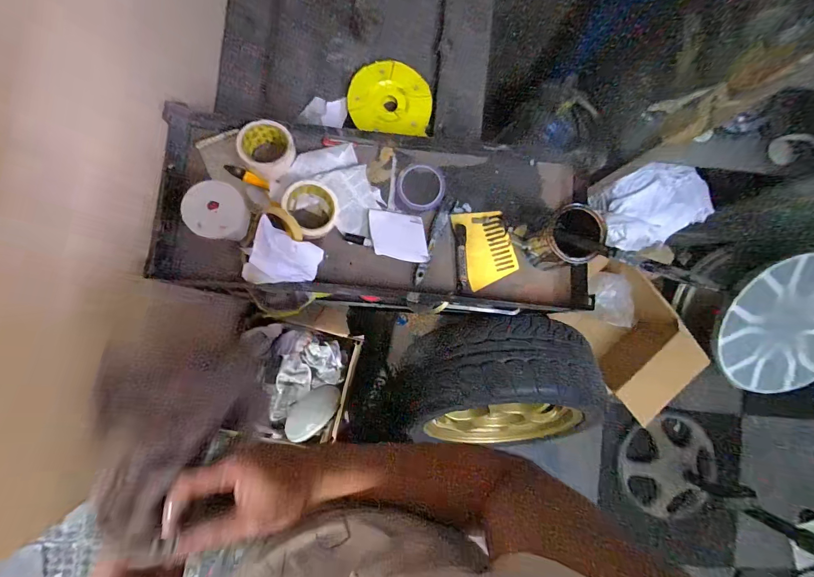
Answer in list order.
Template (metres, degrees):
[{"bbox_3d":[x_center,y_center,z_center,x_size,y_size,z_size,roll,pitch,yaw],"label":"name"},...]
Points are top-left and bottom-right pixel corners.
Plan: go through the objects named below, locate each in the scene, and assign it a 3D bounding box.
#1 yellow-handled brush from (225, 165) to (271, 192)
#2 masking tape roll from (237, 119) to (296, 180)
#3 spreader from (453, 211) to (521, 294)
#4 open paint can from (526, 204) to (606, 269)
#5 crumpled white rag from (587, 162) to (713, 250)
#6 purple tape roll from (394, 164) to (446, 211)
[{"bbox_3d":[-0.285,-0.199,0.629,0.098,0.017,0.018,26,87,14],"label":"yellow-handled brush"},{"bbox_3d":[-0.254,-0.253,0.634,0.102,0.042,0.093,36,86,-3],"label":"masking tape roll"},{"bbox_3d":[0.156,-0.081,0.687,0.101,0.009,0.146,-13,85,-8],"label":"spreader"},{"bbox_3d":[0.278,-0.090,0.634,0.093,0.117,0.095,0,89,-5],"label":"open paint can"},{"bbox_3d":[0.744,-0.250,1.061,0.283,0.109,0.239,-15,90,-5],"label":"crumpled white rag"},{"bbox_3d":[0.026,-0.199,0.691,0.097,0.013,0.094,0,89,-5],"label":"purple tape roll"}]

